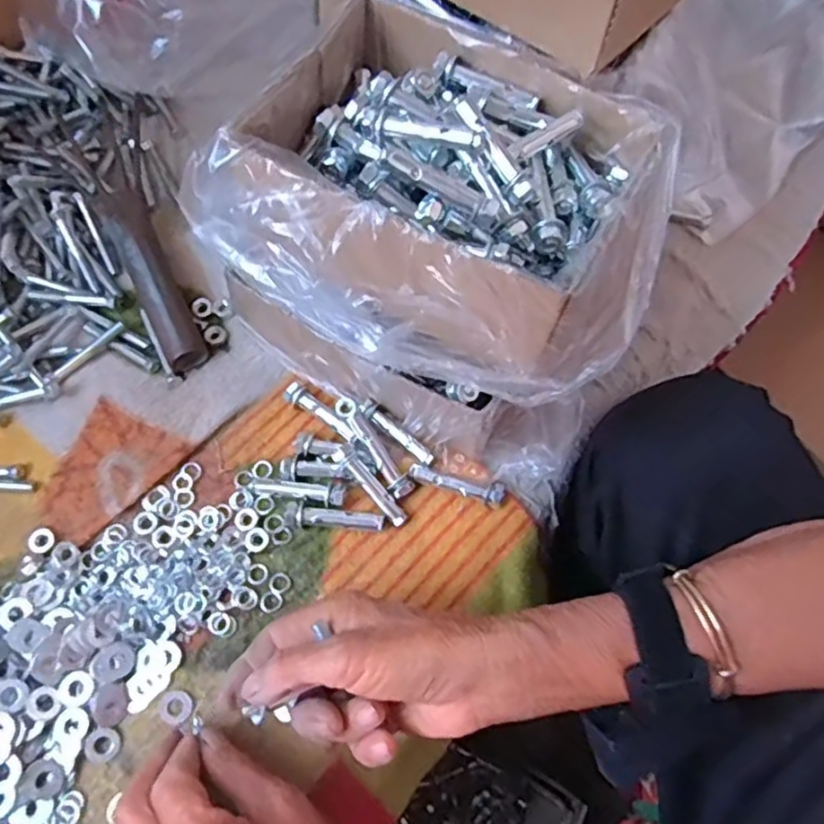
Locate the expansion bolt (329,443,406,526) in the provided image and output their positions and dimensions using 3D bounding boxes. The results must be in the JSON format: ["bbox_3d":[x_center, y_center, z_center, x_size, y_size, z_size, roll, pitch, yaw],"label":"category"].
[{"bbox_3d":[-0.024,0.044,0.402,0.013,0.009,0.057,-37,86,-22],"label":"expansion bolt"}]

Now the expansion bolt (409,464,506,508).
[{"bbox_3d":[0.028,0.043,0.411,0.058,0.008,0.013,15,68,4],"label":"expansion bolt"}]

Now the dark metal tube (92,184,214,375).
[{"bbox_3d":[-0.166,-0.086,0.439,0.028,0.032,0.125,-26,71,-12],"label":"dark metal tube"}]

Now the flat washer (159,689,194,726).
[{"bbox_3d":[-0.125,0.156,0.362,0.017,0.004,0.016,1,68,-2],"label":"flat washer"}]

